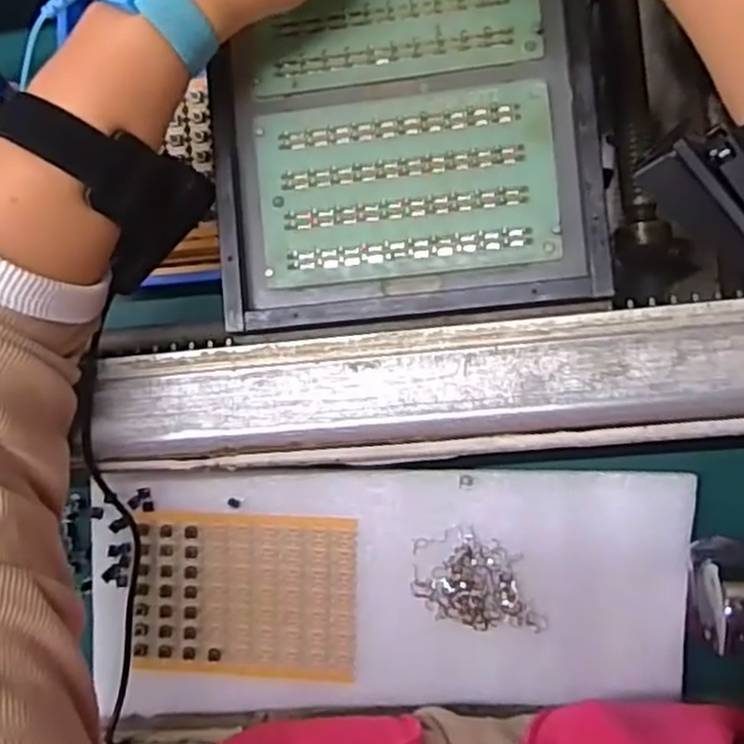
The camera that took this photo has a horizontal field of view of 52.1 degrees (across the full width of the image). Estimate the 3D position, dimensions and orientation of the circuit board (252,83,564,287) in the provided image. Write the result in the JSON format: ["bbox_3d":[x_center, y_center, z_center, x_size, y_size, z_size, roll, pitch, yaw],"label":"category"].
[{"bbox_3d":[0.016,-0.088,0.358,0.137,0.004,0.085,-4,88,8],"label":"circuit board"}]

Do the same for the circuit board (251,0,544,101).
[{"bbox_3d":[0.009,-0.178,0.364,0.136,0.007,0.078,-7,88,8],"label":"circuit board"}]

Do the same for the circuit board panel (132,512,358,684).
[{"bbox_3d":[-0.067,0.118,0.401,0.116,0.010,0.084,1,89,8],"label":"circuit board panel"}]

